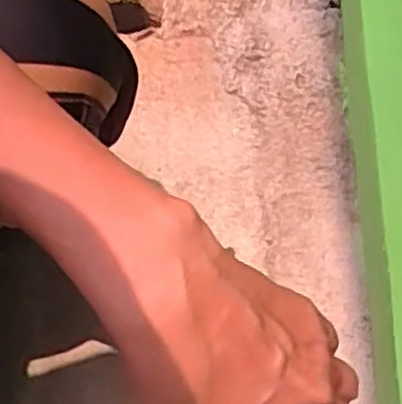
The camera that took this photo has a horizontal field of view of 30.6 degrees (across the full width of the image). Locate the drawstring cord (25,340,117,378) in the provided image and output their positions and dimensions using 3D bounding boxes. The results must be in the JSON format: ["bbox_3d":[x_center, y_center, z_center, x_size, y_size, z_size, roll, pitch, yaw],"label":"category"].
[{"bbox_3d":[-0.115,0.132,0.626,0.071,0.006,0.014,-17,76,-2],"label":"drawstring cord"}]

